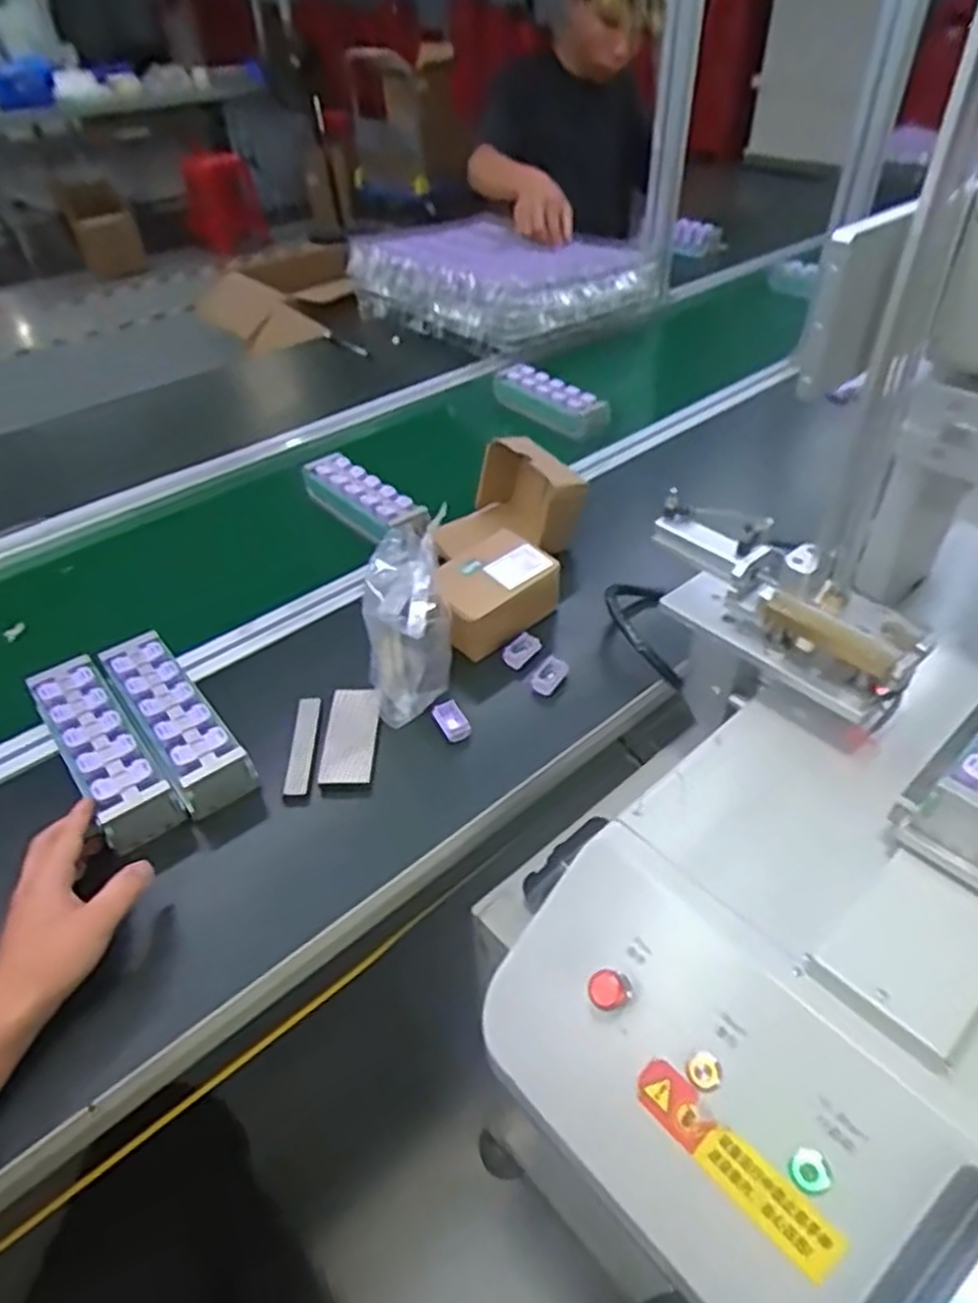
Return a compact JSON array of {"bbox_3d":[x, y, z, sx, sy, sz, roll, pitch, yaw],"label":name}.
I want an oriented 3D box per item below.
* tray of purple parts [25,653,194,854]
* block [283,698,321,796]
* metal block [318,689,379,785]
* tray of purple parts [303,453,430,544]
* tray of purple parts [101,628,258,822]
[{"bbox_3d":[-0.316,0.074,0.620,0.054,0.038,0.185,-30,58,-27],"label":"tray of purple parts"},{"bbox_3d":[-0.160,0.081,0.656,0.019,0.014,0.100,-2,42,0],"label":"block"},{"bbox_3d":[-0.121,0.075,0.670,0.043,0.017,0.099,-2,42,0],"label":"metal block"},{"bbox_3d":[-0.152,-0.189,0.937,0.067,0.041,0.183,-32,50,-29],"label":"tray of purple parts"},{"bbox_3d":[-0.269,0.059,0.656,0.058,0.054,0.186,-29,49,-26],"label":"tray of purple parts"}]

